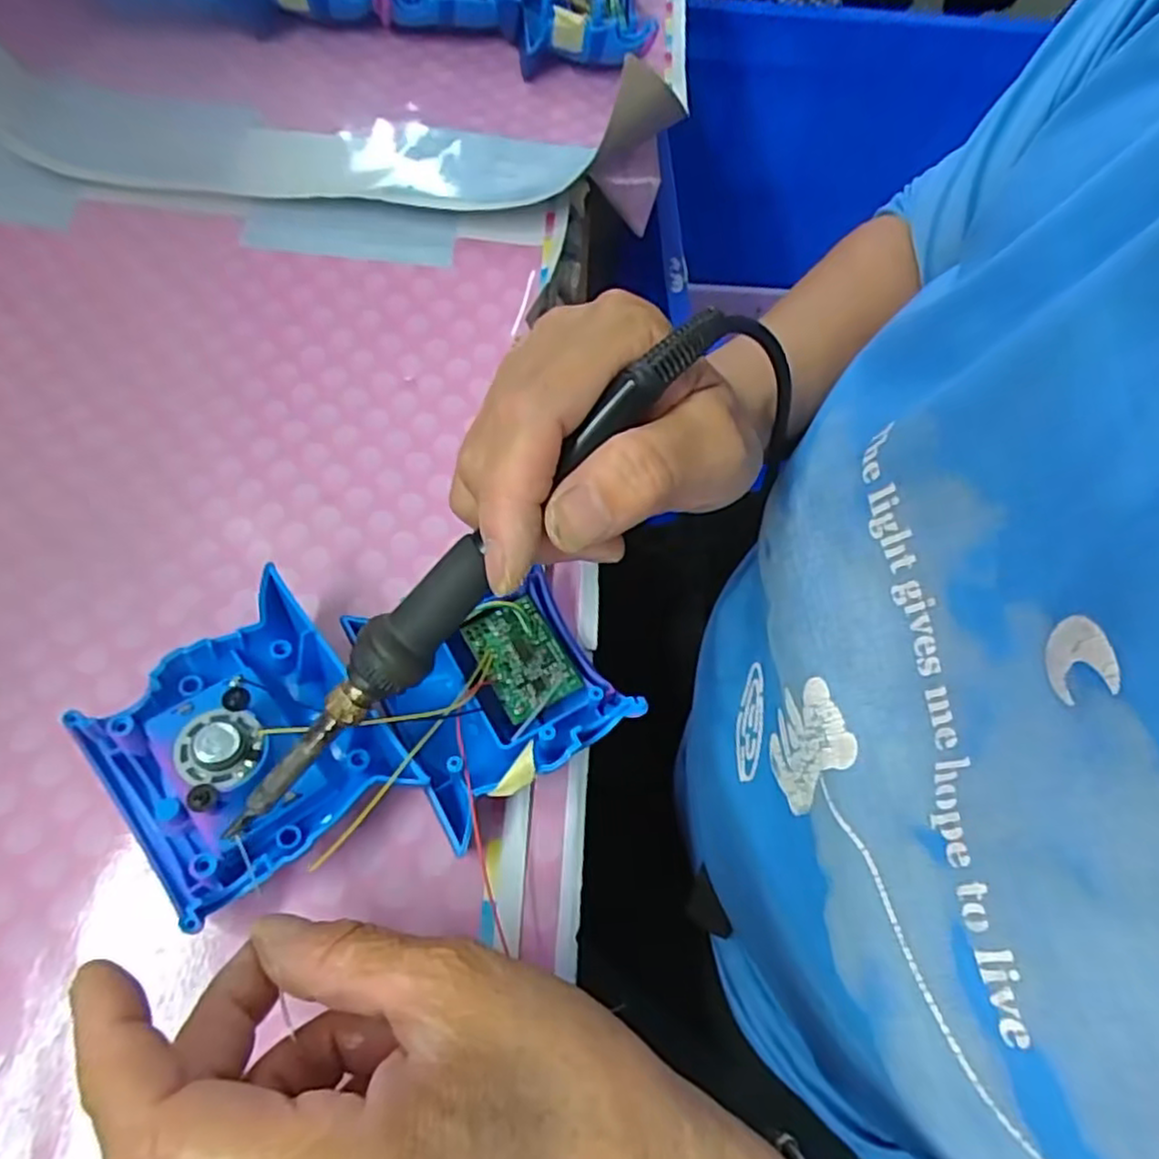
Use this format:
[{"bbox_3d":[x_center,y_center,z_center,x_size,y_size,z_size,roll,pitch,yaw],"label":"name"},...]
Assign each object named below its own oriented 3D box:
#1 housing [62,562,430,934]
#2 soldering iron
[{"bbox_3d":[-0.113,0.056,0.242,0.080,0.037,0.087,-36,72,-19],"label":"housing"},{"bbox_3d":[-0.028,-0.001,0.208,0.215,0.021,0.021,-44,68,4],"label":"soldering iron"}]

